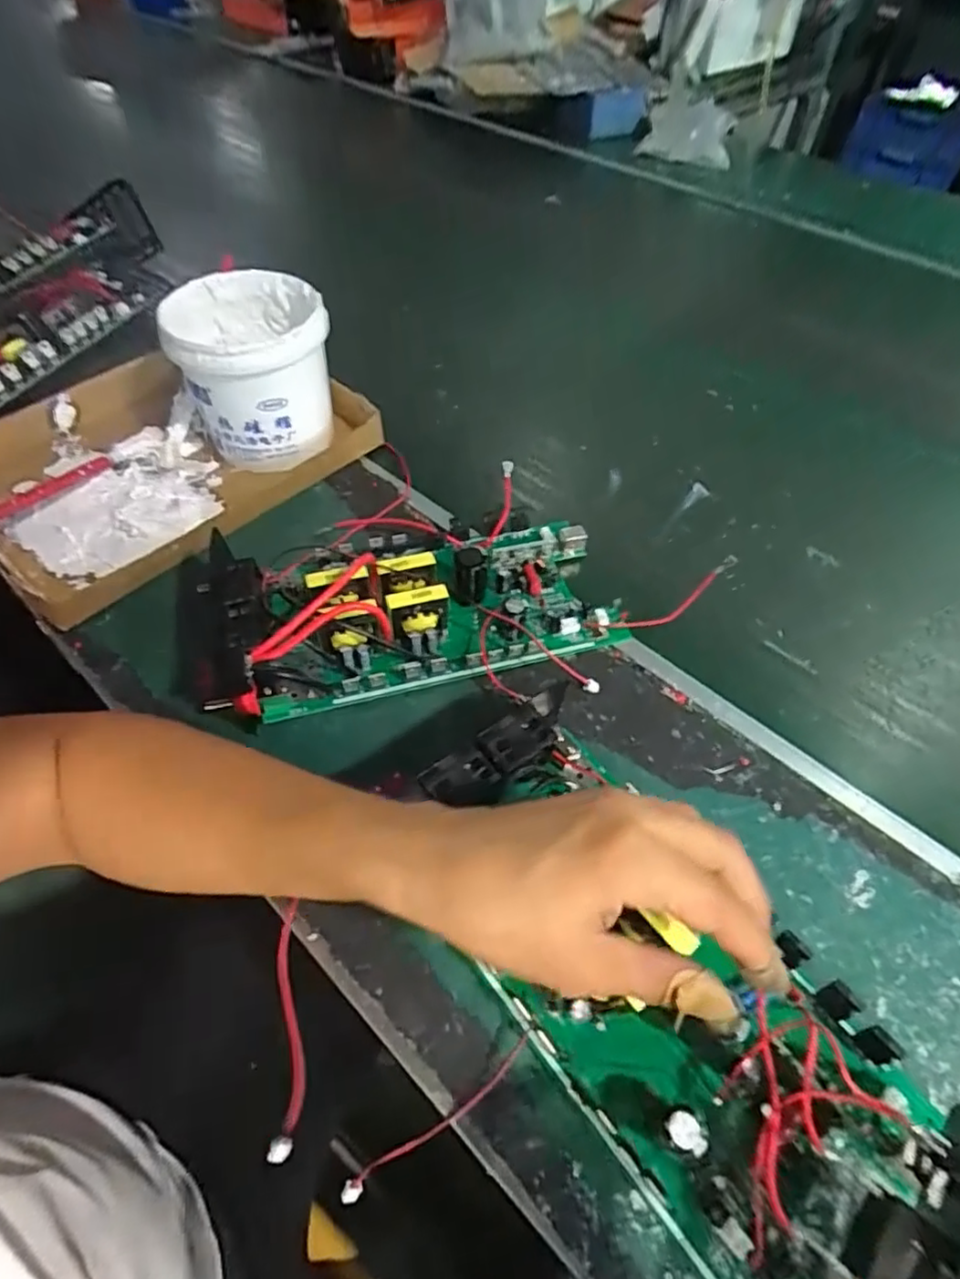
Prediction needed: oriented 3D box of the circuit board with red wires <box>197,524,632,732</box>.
[{"bbox_3d":[-0.047,-0.030,0.448,0.287,0.060,0.152,-12,54,-9],"label":"circuit board with red wires"}]

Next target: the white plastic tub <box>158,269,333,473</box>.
[{"bbox_3d":[-0.188,-0.223,0.552,0.118,0.129,0.123,0,53,0],"label":"white plastic tub"}]

